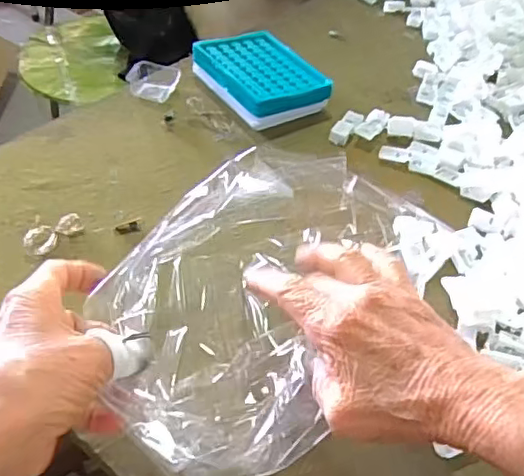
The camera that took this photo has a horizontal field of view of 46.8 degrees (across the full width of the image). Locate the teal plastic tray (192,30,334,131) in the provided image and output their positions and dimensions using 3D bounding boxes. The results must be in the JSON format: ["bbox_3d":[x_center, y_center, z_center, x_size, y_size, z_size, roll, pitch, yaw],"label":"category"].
[{"bbox_3d":[-0.004,-0.172,0.648,0.105,0.032,0.129,-27,54,-30],"label":"teal plastic tray"}]

